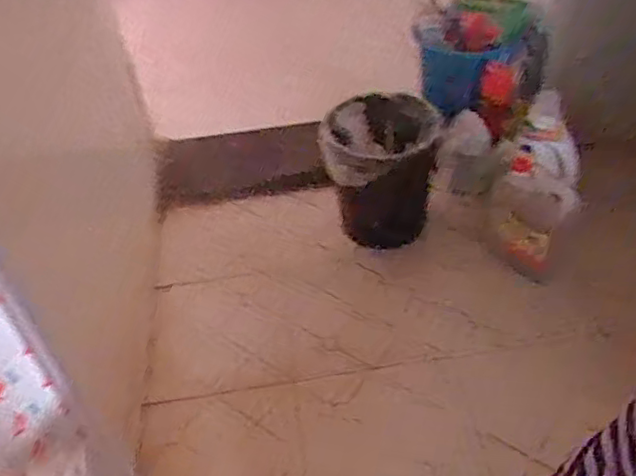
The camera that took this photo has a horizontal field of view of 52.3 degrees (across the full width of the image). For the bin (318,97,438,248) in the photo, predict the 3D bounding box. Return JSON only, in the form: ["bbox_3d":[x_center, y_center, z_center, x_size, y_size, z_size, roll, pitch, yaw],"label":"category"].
[{"bbox_3d":[0.131,-0.130,1.364,0.228,0.266,0.219,4,44,10],"label":"bin"}]

